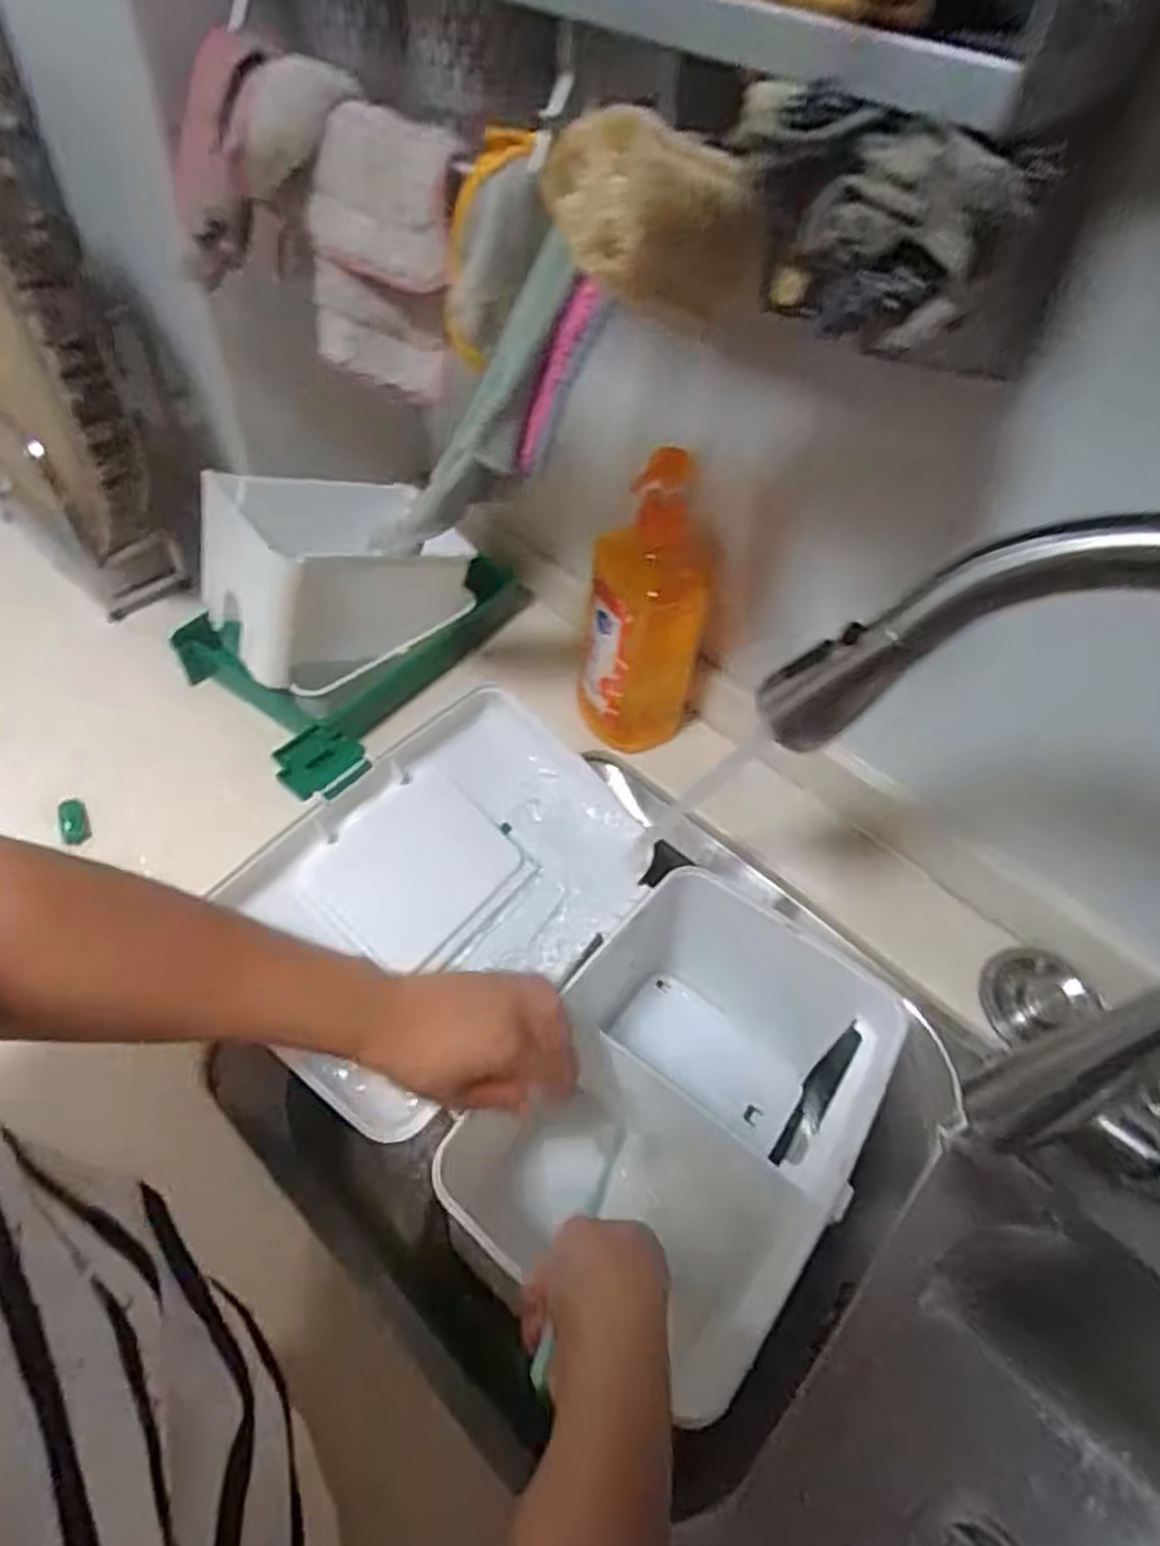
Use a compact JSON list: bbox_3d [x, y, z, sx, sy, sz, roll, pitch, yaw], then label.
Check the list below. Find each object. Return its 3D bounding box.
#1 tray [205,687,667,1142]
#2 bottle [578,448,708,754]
[{"bbox_3d":[-0.092,0.079,0.560,0.203,0.036,0.295,44,61,4],"label":"tray"},{"bbox_3d":[0.050,-0.118,0.605,0.088,0.245,0.060,16,52,7],"label":"bottle"}]

